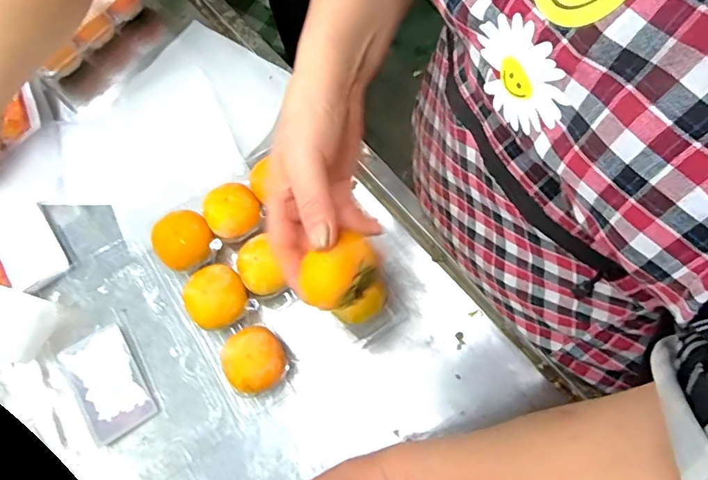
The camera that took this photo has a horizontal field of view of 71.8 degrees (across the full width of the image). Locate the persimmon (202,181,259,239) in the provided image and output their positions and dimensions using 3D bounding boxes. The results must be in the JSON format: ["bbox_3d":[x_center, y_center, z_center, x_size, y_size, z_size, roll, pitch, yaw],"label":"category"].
[{"bbox_3d":[-0.121,-0.030,0.478,0.051,0.034,0.052,1,70,-3],"label":"persimmon"}]

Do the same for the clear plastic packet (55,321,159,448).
[{"bbox_3d":[-0.232,0.134,0.459,0.059,0.007,0.099,-32,74,-13],"label":"clear plastic packet"}]

